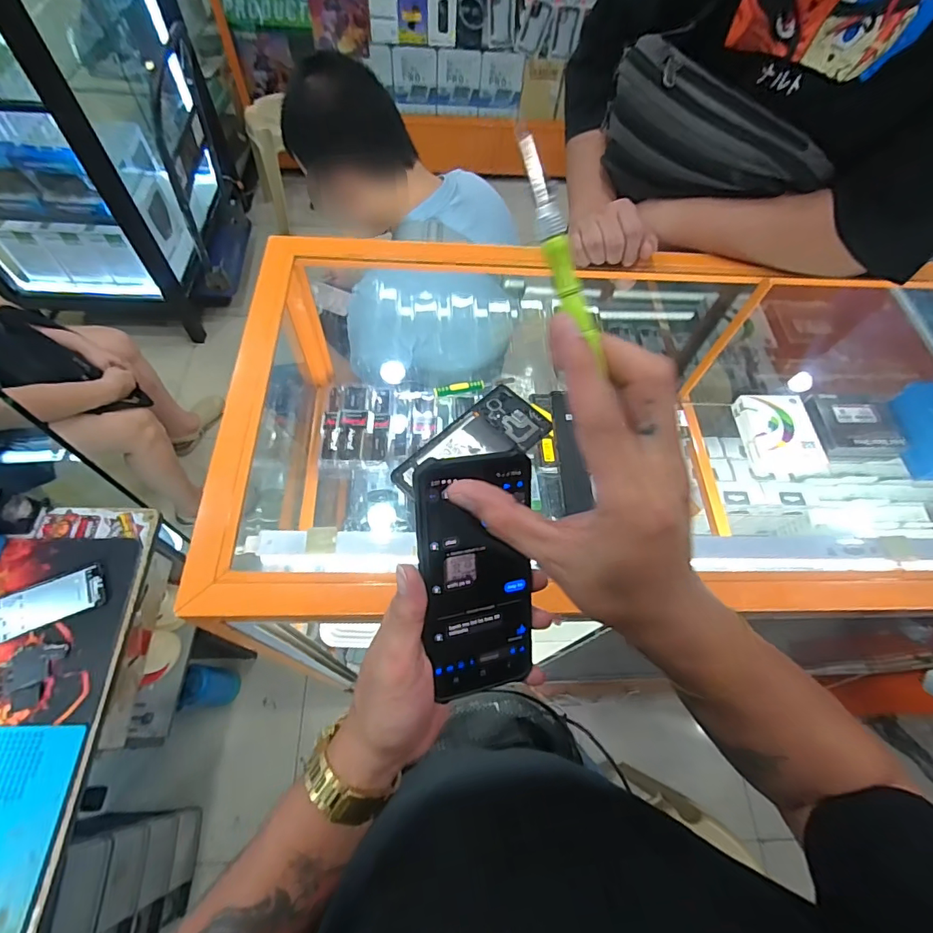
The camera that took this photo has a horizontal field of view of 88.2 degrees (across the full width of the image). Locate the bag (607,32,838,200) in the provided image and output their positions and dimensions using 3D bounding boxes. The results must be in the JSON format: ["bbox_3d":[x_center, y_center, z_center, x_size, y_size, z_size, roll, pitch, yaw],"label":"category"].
[{"bbox_3d":[0.300,-0.397,0.588,0.266,0.135,0.086,19,62,6],"label":"bag"}]

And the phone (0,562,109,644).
[{"bbox_3d":[-0.647,0.209,0.743,0.161,0.006,0.075,-21,65,-15],"label":"phone"}]

